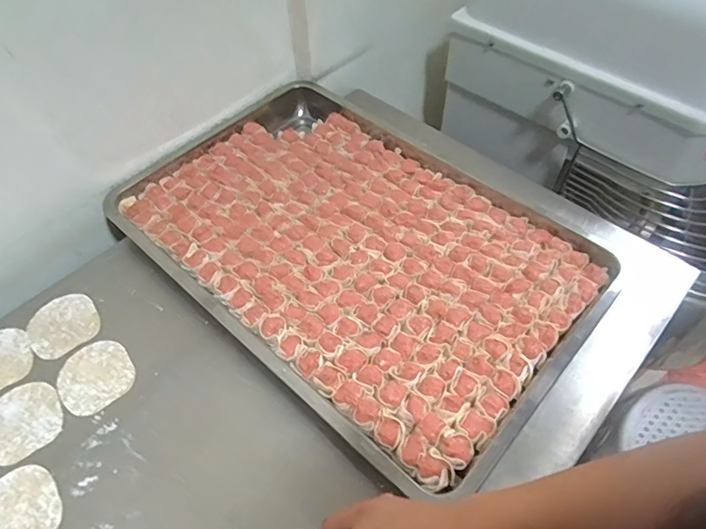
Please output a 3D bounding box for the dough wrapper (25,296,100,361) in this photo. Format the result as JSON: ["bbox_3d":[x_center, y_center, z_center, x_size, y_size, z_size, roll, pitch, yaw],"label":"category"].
[{"bbox_3d":[-0.360,0.074,0.616,0.080,0.004,0.083,-1,53,1],"label":"dough wrapper"}]

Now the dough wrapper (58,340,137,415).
[{"bbox_3d":[-0.297,0.127,0.572,0.080,0.004,0.085,-1,53,1],"label":"dough wrapper"}]

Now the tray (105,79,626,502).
[{"bbox_3d":[-0.008,-0.029,0.662,0.598,0.054,0.392,36,62,25],"label":"tray"}]

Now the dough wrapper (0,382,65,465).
[{"bbox_3d":[-0.363,0.170,0.542,0.079,0.004,0.084,0,52,0],"label":"dough wrapper"}]

